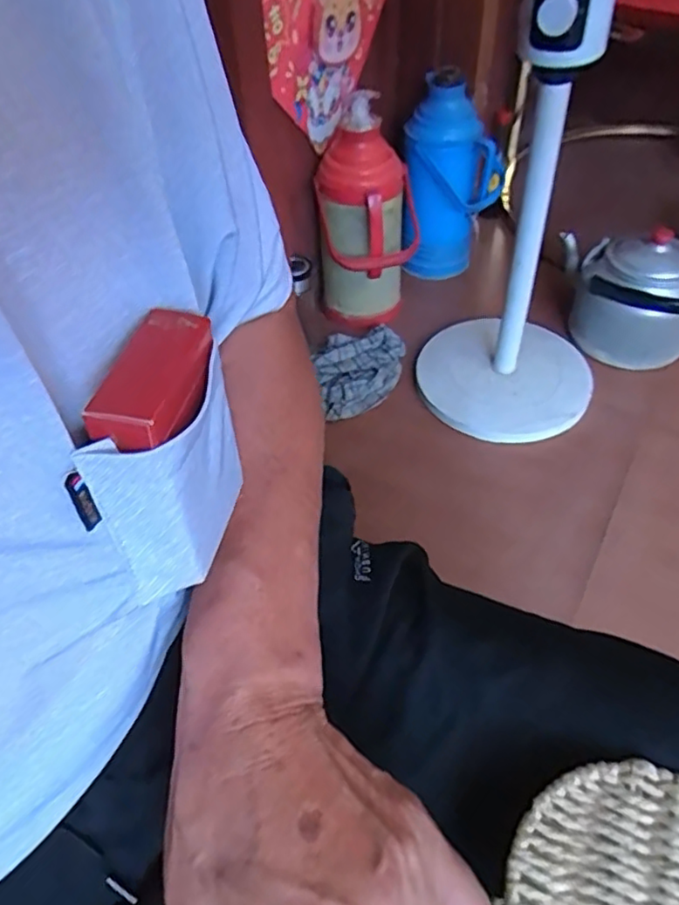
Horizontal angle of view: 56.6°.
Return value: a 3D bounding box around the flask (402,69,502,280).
[{"bbox_3d":[0.222,-0.526,1.239,0.182,0.364,0.175,9,50,11],"label":"flask"}]

